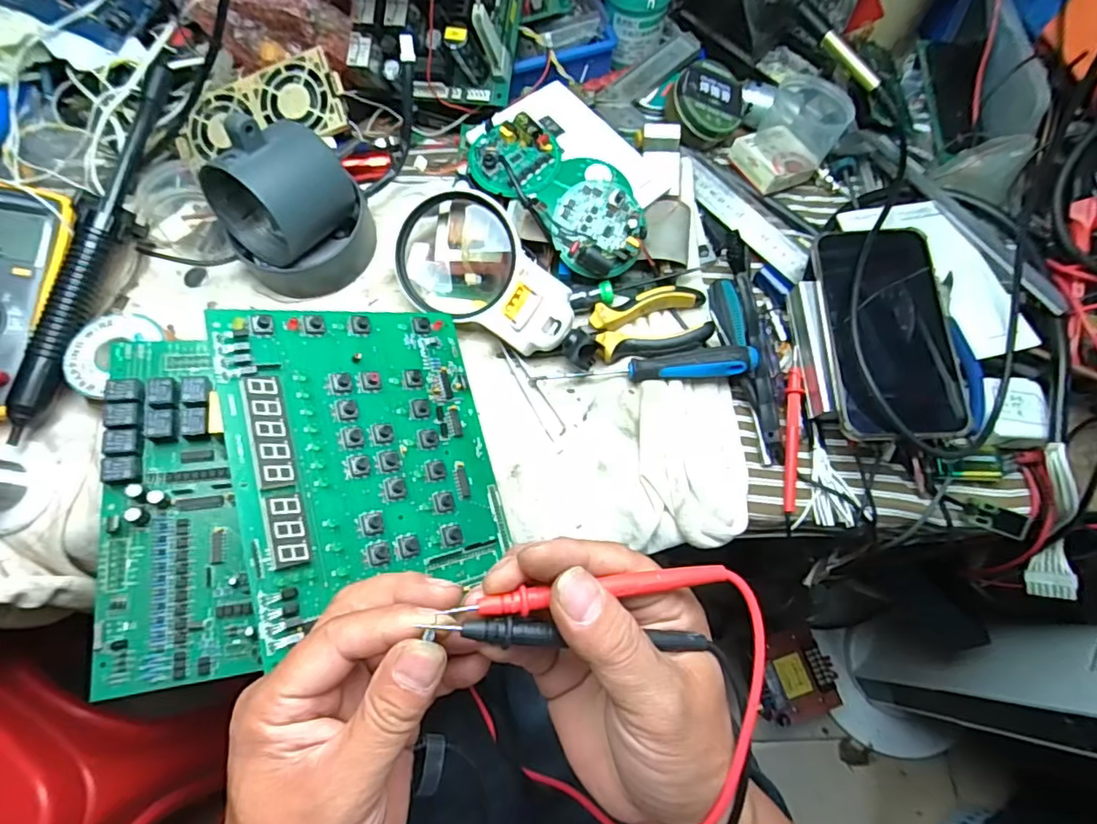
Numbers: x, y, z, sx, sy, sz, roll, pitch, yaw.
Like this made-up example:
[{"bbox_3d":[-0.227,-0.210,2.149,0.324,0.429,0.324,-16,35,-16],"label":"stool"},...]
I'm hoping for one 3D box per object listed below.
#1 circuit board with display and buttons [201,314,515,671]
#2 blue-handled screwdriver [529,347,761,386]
[{"bbox_3d":[-0.107,0.022,0.353,0.155,0.009,0.181,-7,76,-38],"label":"circuit board with display and buttons"},{"bbox_3d":[0.071,-0.034,0.421,0.164,0.021,0.020,-2,70,-2],"label":"blue-handled screwdriver"}]

